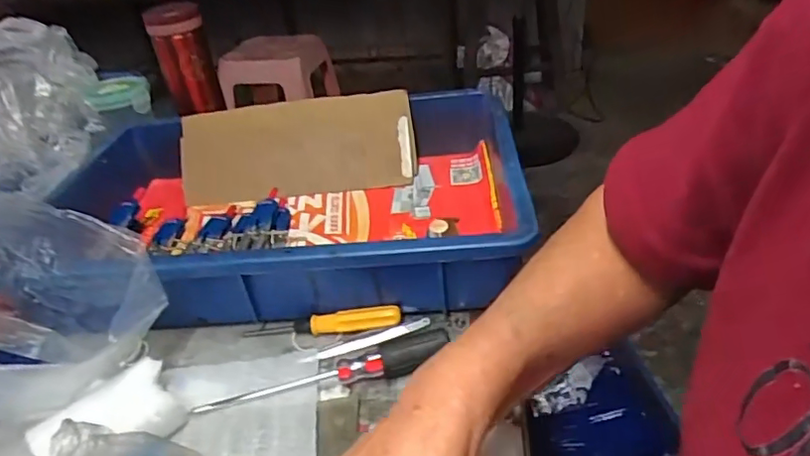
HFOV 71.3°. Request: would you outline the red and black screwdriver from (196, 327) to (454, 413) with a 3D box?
[{"bbox_3d":[-0.054,0.099,0.381,0.171,0.019,0.019,-12,34,-7],"label":"red and black screwdriver"}]

